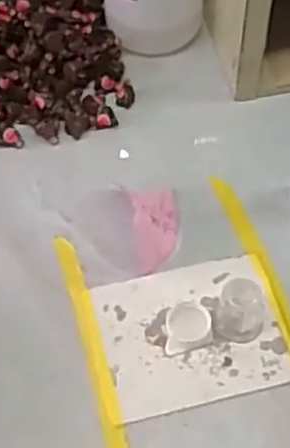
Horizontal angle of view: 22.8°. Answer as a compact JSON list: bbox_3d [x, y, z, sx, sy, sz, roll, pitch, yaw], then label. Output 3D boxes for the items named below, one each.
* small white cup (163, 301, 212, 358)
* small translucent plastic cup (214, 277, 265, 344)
[{"bbox_3d":[0.030,0.074,0.522,0.034,0.014,0.036,-1,57,1],"label":"small white cup"},{"bbox_3d":[0.069,0.063,0.514,0.034,0.036,0.033,-1,57,1],"label":"small translucent plastic cup"}]

